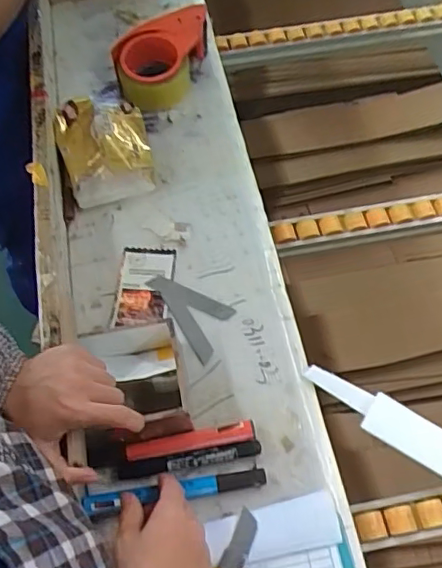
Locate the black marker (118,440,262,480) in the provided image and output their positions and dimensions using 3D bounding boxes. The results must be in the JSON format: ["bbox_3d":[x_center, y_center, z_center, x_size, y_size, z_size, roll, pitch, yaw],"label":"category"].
[{"bbox_3d":[-0.030,0.172,0.552,0.137,0.018,0.016,-8,61,-4],"label":"black marker"}]

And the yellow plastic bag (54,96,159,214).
[{"bbox_3d":[-0.155,-0.186,0.757,0.116,0.055,0.148,-17,62,-10],"label":"yellow plastic bag"}]

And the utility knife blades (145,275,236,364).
[{"bbox_3d":[-0.028,0.028,0.652,0.063,0.006,0.122,-31,65,-16],"label":"utility knife blades"}]

